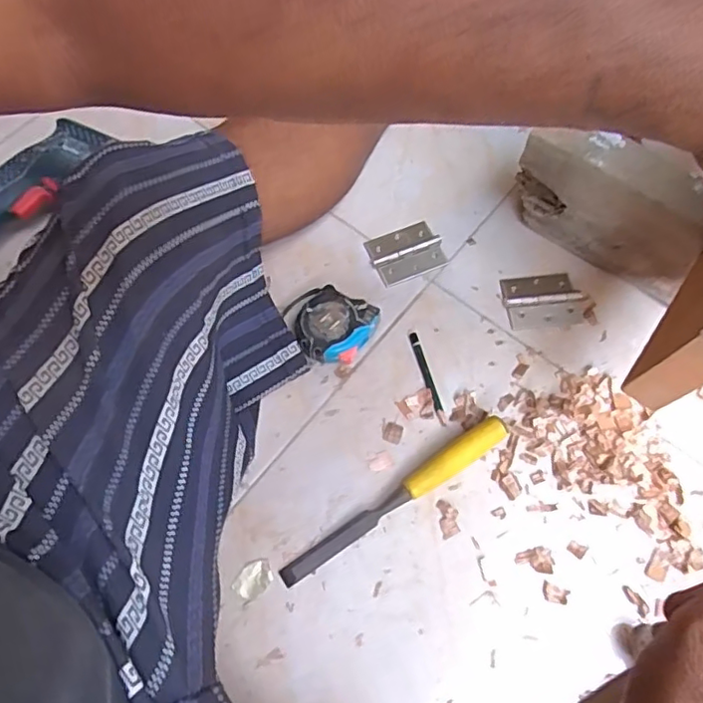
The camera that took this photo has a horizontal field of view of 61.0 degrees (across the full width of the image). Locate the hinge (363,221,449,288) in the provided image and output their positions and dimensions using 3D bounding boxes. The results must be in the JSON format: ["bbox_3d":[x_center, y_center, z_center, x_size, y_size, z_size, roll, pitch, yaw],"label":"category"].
[{"bbox_3d":[0.059,-0.105,0.638,0.078,0.004,0.060,-20,69,-11],"label":"hinge"}]

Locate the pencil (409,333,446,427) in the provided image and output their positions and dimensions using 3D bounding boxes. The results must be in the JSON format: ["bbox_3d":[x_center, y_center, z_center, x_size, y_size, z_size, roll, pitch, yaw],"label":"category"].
[{"bbox_3d":[0.075,0.025,0.582,0.008,0.004,0.096,-14,68,-8],"label":"pencil"}]

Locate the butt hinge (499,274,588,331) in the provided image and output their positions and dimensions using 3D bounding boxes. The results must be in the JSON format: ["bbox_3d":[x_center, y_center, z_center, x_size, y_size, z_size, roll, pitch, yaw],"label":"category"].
[{"bbox_3d":[0.199,-0.053,0.616,0.080,0.009,0.060,-6,67,-5],"label":"butt hinge"}]

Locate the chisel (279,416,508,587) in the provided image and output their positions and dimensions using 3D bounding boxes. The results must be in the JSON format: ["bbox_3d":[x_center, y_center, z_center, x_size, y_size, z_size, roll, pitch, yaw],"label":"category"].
[{"bbox_3d":[0.042,0.130,0.523,0.232,0.023,0.024,-32,72,-15],"label":"chisel"}]

